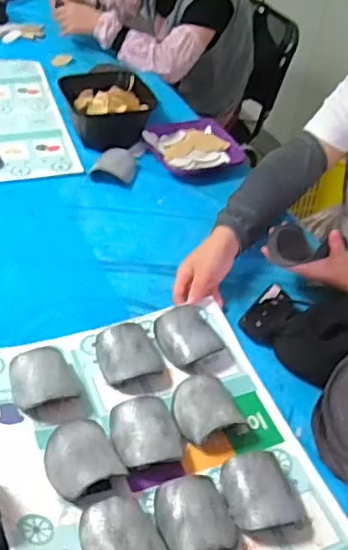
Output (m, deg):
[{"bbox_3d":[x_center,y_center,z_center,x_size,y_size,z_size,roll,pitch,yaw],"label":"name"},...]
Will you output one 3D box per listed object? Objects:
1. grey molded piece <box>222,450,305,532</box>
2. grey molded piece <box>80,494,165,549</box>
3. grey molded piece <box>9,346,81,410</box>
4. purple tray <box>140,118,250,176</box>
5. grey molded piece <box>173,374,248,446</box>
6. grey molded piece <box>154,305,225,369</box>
[{"bbox_3d":[0.107,0.260,0.712,0.087,0.038,0.093,-8,46,-16],"label":"grey molded piece"},{"bbox_3d":[-0.055,0.277,0.632,0.080,0.040,0.085,-10,46,-20],"label":"grey molded piece"},{"bbox_3d":[-0.173,0.139,0.792,0.080,0.044,0.090,-13,47,-20],"label":"grey molded piece"},{"bbox_3d":[0.041,-0.276,1.267,0.184,0.035,0.173,-12,47,-19],"label":"purple tray"},{"bbox_3d":[0.039,0.175,0.782,0.100,0.046,0.098,-21,51,-27],"label":"grey molded piece"},{"bbox_3d":[0.025,0.085,0.877,0.091,0.049,0.076,-14,48,-21],"label":"grey molded piece"}]

